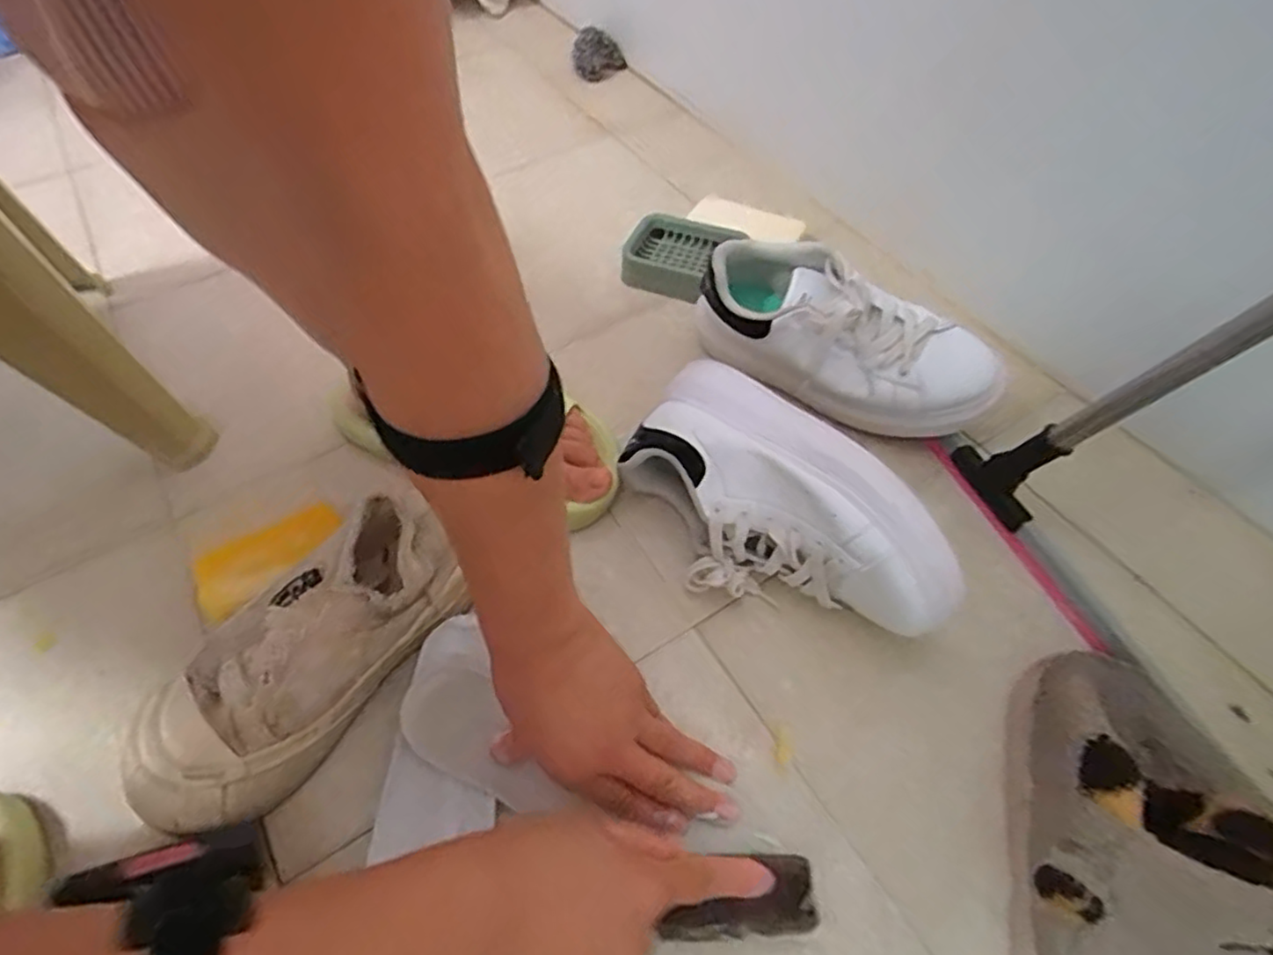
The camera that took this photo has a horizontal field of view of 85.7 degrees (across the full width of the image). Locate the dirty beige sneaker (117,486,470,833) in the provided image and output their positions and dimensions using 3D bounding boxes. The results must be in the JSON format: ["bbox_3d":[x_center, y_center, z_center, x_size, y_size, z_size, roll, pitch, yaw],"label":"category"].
[{"bbox_3d":[-0.213,0.116,0.443,0.104,0.081,0.218,32,61,23],"label":"dirty beige sneaker"}]

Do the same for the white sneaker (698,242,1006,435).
[{"bbox_3d":[0.166,-0.117,0.576,0.260,0.098,0.092,30,61,22],"label":"white sneaker"}]

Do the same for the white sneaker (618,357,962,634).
[{"bbox_3d":[0.096,0.028,0.495,0.110,0.109,0.241,-31,59,-20],"label":"white sneaker"}]

